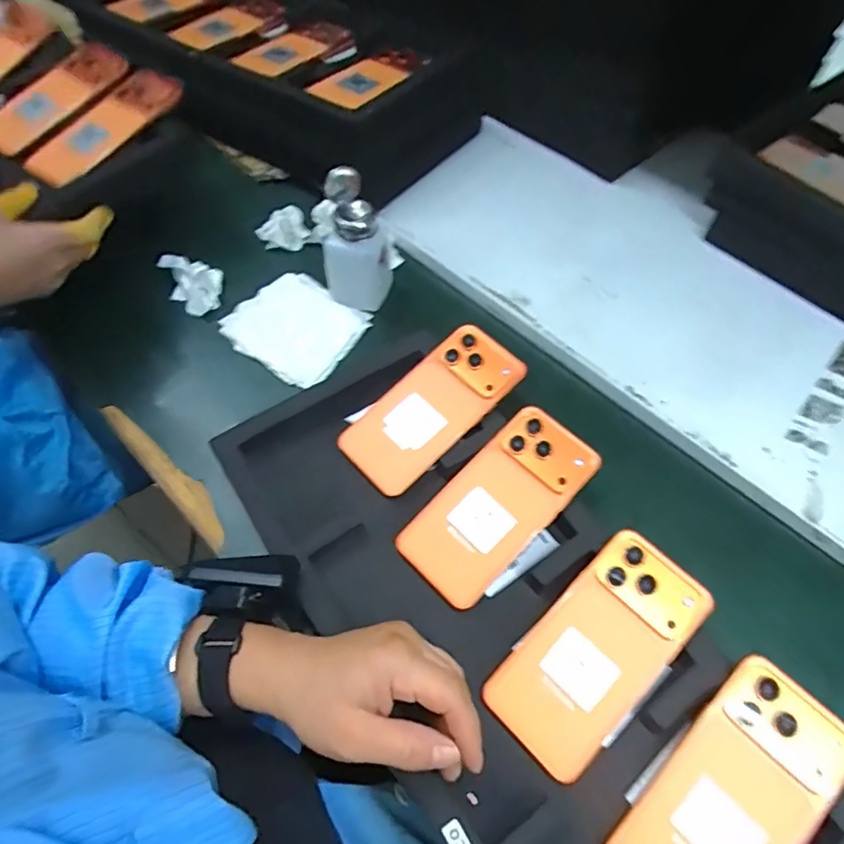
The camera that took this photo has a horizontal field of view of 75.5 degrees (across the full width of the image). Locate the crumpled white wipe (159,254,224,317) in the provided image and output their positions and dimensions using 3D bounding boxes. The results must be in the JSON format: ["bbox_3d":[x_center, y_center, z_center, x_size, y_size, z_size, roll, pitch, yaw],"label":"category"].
[{"bbox_3d":[-0.235,-0.137,0.551,0.053,0.038,0.048,7,58,2],"label":"crumpled white wipe"}]

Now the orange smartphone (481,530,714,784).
[{"bbox_3d":[0.123,0.155,0.373,0.160,0.018,0.079,-41,68,-19],"label":"orange smartphone"}]

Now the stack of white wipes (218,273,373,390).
[{"bbox_3d":[-0.128,-0.097,0.545,0.124,0.011,0.107,30,62,15],"label":"stack of white wipes"}]

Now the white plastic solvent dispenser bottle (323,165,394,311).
[{"bbox_3d":[-0.062,-0.166,0.513,0.063,0.125,0.048,-26,63,-17],"label":"white plastic solvent dispenser bottle"}]

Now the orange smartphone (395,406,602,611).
[{"bbox_3d":[0.060,0.063,0.426,0.160,0.007,0.077,-44,71,-10],"label":"orange smartphone"}]

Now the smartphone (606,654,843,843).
[{"bbox_3d":[0.192,0.232,0.334,0.160,0.010,0.078,-43,69,-11],"label":"smartphone"}]

